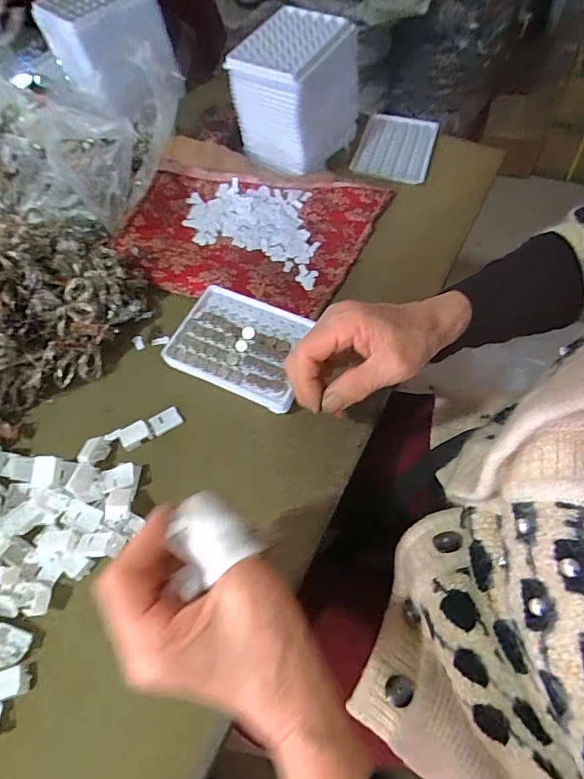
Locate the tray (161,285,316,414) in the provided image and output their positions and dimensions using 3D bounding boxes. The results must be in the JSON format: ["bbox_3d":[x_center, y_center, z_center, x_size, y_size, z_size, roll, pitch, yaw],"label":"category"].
[{"bbox_3d":[-0.047,-0.043,0.438,0.127,0.023,0.101,18,62,12],"label":"tray"}]

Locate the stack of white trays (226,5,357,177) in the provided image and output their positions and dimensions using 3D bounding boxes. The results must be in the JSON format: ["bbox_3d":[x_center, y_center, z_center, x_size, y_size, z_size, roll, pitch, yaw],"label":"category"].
[{"bbox_3d":[0.007,-0.351,0.545,0.098,0.122,0.135,31,66,18],"label":"stack of white trays"}]

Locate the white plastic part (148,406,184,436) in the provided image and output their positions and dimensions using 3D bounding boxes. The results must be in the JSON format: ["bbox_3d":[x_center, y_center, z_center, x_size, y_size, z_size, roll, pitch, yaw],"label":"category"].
[{"bbox_3d":[-0.116,0.028,0.419,0.028,0.004,0.019,-27,63,-13],"label":"white plastic part"}]

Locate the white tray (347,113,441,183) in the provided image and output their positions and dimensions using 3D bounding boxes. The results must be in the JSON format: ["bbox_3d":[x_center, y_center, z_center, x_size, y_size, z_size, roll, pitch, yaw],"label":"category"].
[{"bbox_3d":[0.138,-0.323,0.607,0.095,0.009,0.135,16,62,10],"label":"white tray"}]

